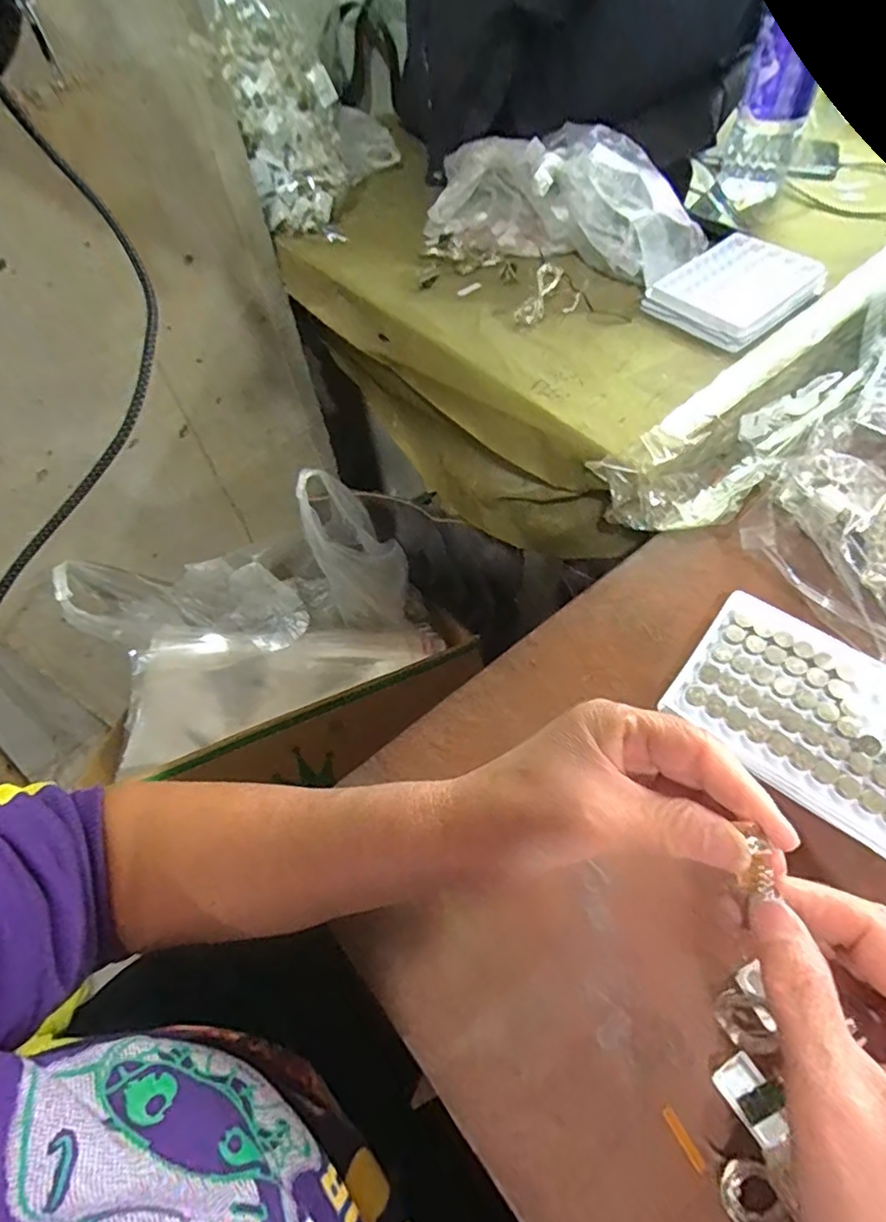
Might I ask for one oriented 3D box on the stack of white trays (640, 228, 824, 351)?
[{"bbox_3d":[0.252,-0.277,0.512,0.143,0.016,0.102,-35,62,-17],"label":"stack of white trays"}]

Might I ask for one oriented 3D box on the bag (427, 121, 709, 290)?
[{"bbox_3d":[0.104,-0.381,0.550,0.266,0.078,0.108,26,63,18],"label":"bag"}]

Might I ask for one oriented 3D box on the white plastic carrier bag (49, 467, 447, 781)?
[{"bbox_3d":[-0.217,-0.016,0.667,0.367,0.243,0.194,-20,59,-9],"label":"white plastic carrier bag"}]

